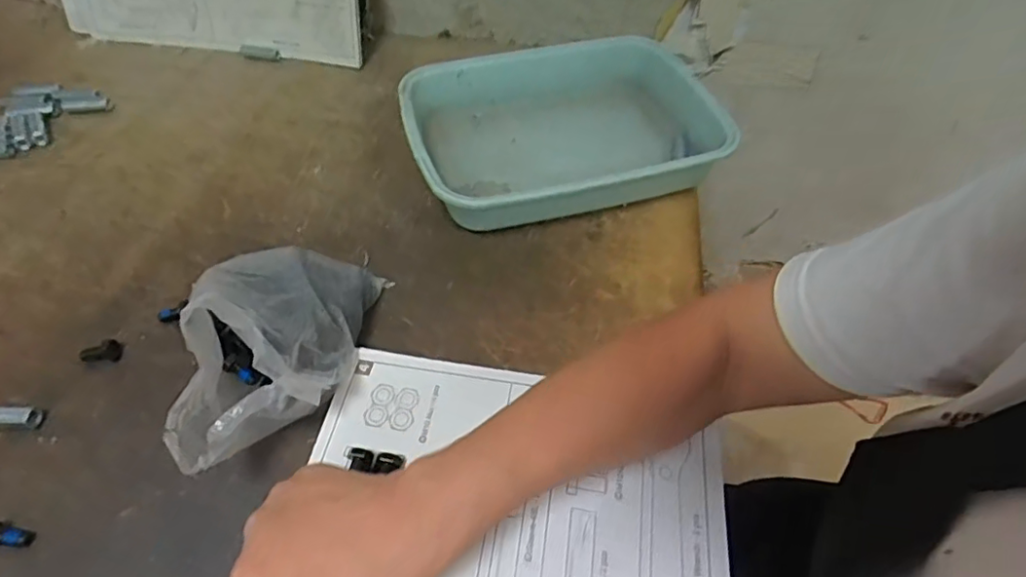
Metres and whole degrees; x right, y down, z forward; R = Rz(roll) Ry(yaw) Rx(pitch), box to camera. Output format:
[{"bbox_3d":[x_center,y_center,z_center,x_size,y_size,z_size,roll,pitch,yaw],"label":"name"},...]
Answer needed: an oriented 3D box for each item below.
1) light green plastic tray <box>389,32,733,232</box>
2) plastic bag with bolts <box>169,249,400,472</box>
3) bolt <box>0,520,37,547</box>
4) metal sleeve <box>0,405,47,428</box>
[{"bbox_3d":[0.048,-0.165,0.598,0.308,0.059,0.232,-14,52,-12],"label":"light green plastic tray"},{"bbox_3d":[-0.157,0.030,0.398,0.076,0.131,0.187,2,51,0],"label":"plastic bag with bolts"},{"bbox_3d":[-0.320,0.156,0.363,0.025,0.018,0.018,10,51,7],"label":"bolt"},{"bbox_3d":[-0.366,0.091,0.413,0.048,0.011,0.014,4,50,-14],"label":"metal sleeve"}]

